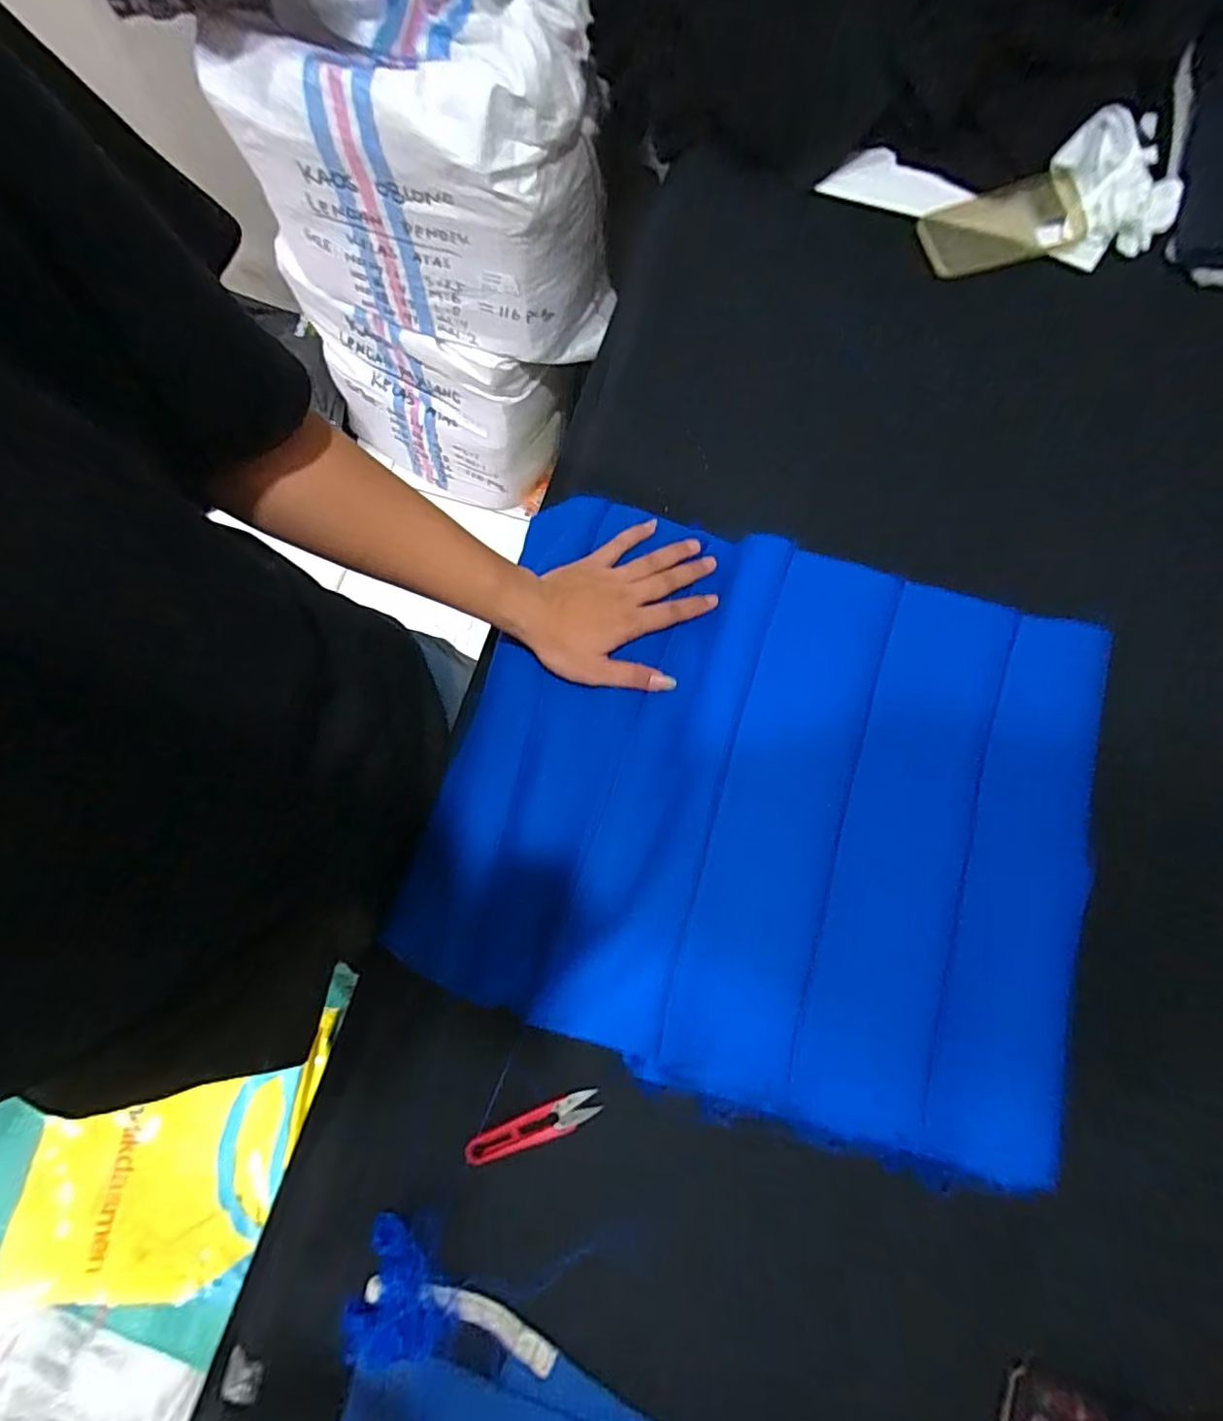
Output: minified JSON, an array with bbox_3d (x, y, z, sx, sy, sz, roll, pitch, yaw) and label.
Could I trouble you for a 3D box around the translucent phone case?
[{"bbox_3d":[0.417,-0.516,0.630,0.163,0.010,0.079,-14,93,3],"label":"translucent phone case"}]

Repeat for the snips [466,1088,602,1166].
[{"bbox_3d":[-0.060,0.324,0.455,0.104,0.013,0.024,-20,78,-4],"label":"snips"}]

